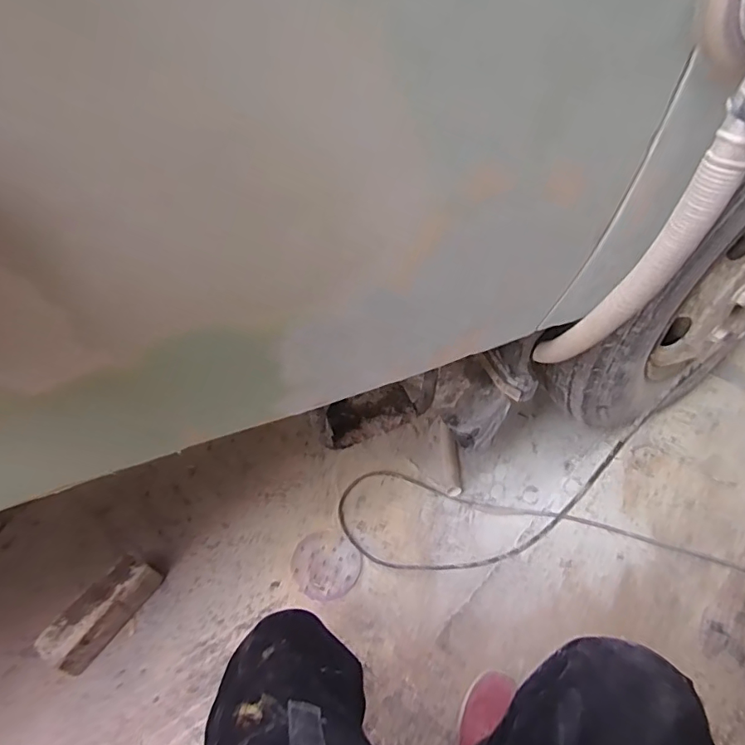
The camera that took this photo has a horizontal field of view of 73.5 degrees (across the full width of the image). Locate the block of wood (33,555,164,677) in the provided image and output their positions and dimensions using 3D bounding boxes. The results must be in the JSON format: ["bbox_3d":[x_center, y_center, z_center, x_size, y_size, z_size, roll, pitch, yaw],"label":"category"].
[{"bbox_3d":[-0.538,0.469,0.989,0.091,0.070,0.219,30,64,17],"label":"block of wood"}]

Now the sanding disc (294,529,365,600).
[{"bbox_3d":[-0.097,0.389,1.015,0.127,0.004,0.146,-38,54,-19],"label":"sanding disc"}]

